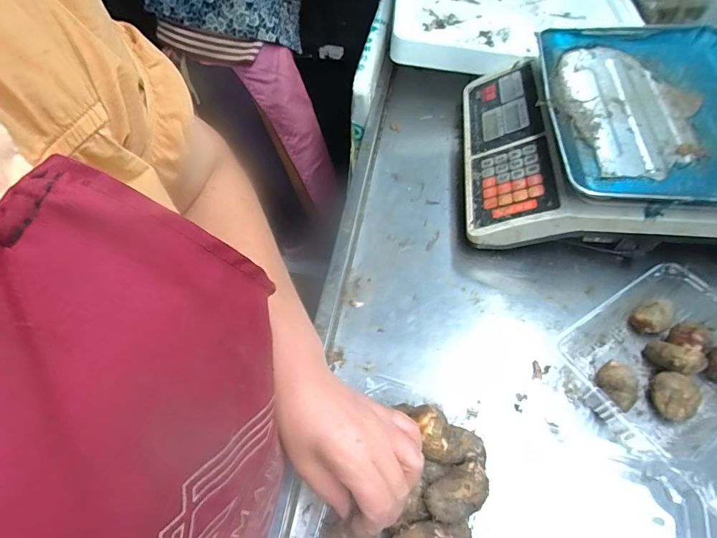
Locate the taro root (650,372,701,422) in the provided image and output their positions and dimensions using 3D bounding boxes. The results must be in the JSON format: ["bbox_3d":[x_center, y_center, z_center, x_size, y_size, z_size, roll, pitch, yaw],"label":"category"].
[{"bbox_3d":[0.292,0.119,0.374,0.035,0.029,0.040,-16,55,-8],"label":"taro root"}]

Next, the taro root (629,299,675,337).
[{"bbox_3d":[0.307,0.051,0.419,0.036,0.030,0.030,-29,57,-16],"label":"taro root"}]

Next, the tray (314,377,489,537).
[{"bbox_3d":[0.034,0.184,0.316,0.113,0.066,0.162,15,57,15],"label":"tray"}]

